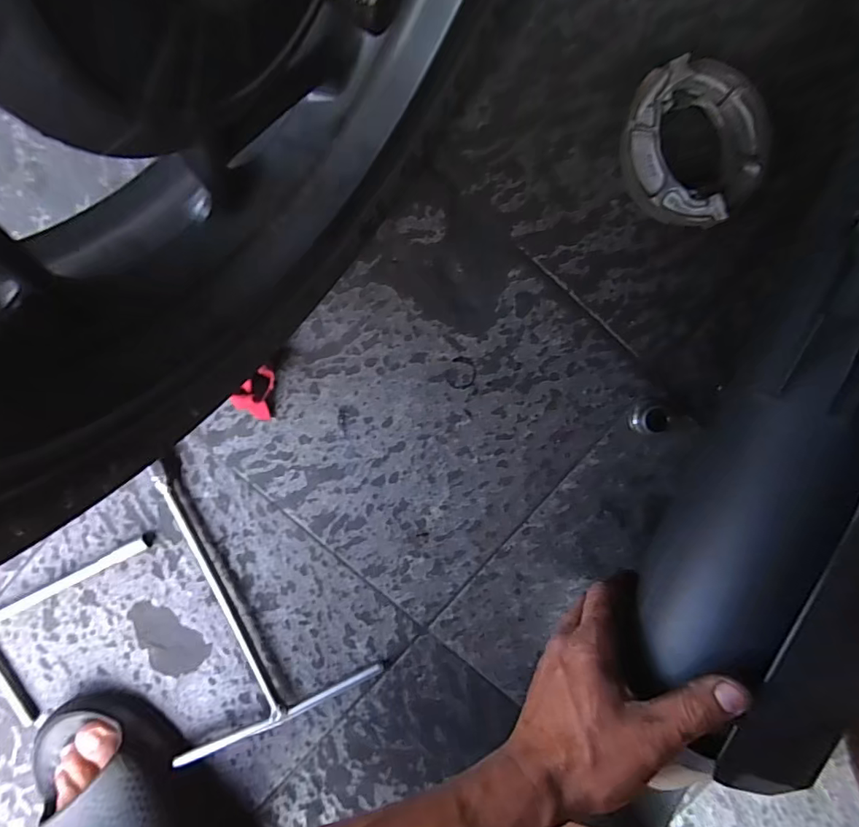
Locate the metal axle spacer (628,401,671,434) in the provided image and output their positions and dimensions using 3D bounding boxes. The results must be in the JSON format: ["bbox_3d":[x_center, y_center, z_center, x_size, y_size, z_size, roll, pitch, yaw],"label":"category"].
[{"bbox_3d":[0.185,0.004,0.416,0.027,0.020,0.025,0,96,0],"label":"metal axle spacer"}]

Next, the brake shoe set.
[{"bbox_3d":[0.209,-0.211,0.386,0.106,0.039,0.115,0,96,0],"label":"brake shoe set"}]

